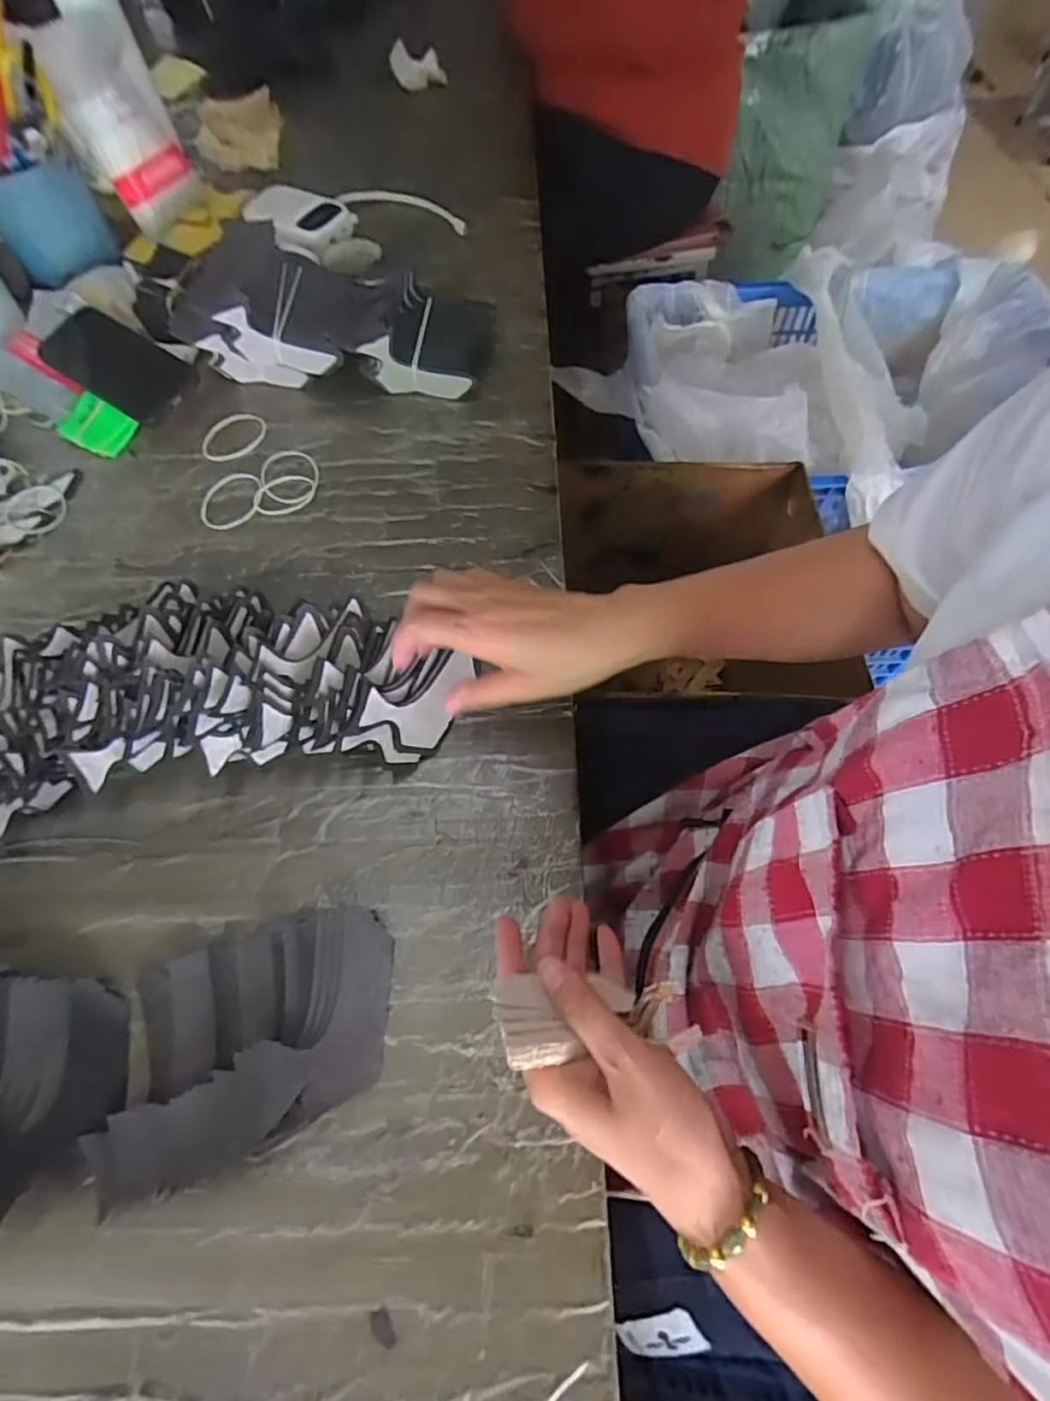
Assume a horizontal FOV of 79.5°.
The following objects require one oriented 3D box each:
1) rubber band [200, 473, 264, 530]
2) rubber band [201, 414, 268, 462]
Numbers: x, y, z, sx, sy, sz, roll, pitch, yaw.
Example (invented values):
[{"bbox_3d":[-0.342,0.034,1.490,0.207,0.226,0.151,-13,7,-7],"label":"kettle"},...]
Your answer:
[{"bbox_3d":[-0.262,-0.179,0.565,0.056,0.004,0.061,-11,63,-4],"label":"rubber band"},{"bbox_3d":[-0.270,-0.246,0.588,0.065,0.009,0.043,-41,69,-17],"label":"rubber band"}]

